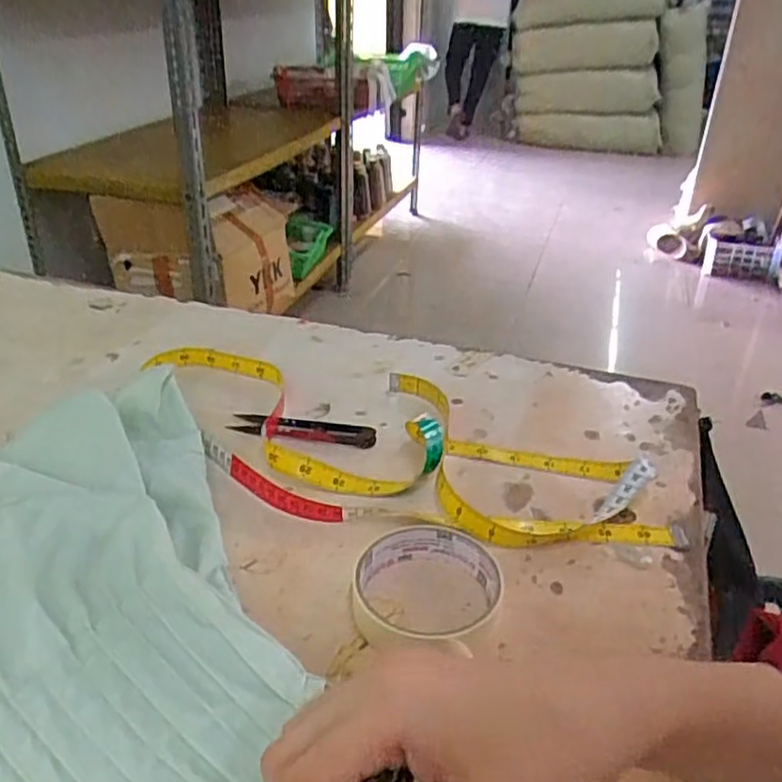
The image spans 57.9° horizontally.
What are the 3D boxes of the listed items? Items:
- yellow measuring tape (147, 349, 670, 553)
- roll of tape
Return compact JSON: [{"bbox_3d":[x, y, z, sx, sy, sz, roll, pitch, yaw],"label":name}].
[{"bbox_3d":[-0.010,0.034,0.533,0.424,0.032,0.176,10,32,12],"label":"yellow measuring tape"},{"bbox_3d":[0.021,0.113,0.407,0.082,0.028,0.085,1,32,-1],"label":"roll of tape"}]

